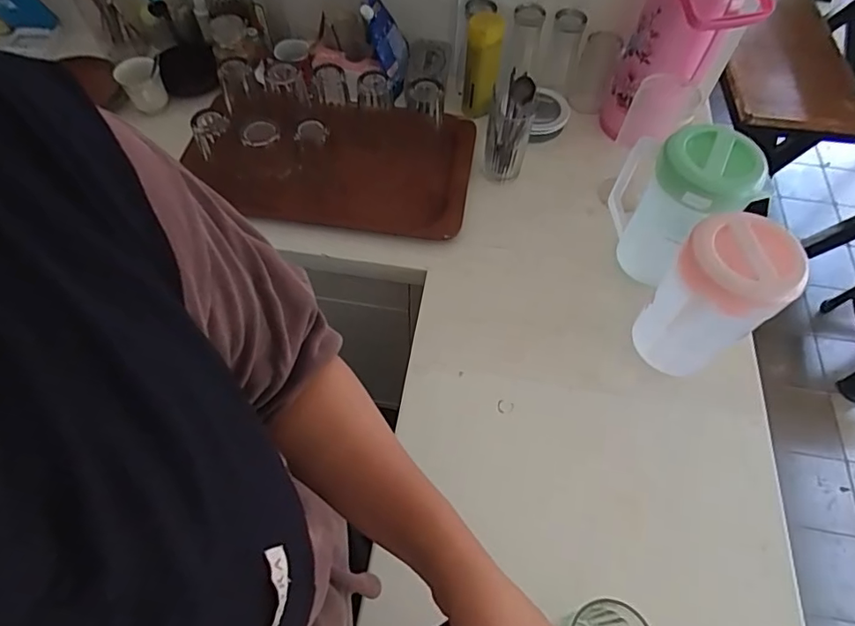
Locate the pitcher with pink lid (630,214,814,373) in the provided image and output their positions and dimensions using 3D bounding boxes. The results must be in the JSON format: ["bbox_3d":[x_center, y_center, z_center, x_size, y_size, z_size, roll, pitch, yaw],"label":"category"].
[{"bbox_3d":[0.349,-0.012,0.650,0.135,0.201,0.123,-38,67,-20],"label":"pitcher with pink lid"}]

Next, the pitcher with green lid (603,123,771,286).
[{"bbox_3d":[0.354,-0.140,0.742,0.137,0.225,0.125,-1,59,-1],"label":"pitcher with green lid"}]

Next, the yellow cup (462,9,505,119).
[{"bbox_3d":[0.097,-0.430,0.930,0.062,0.172,0.055,7,59,4],"label":"yellow cup"}]

